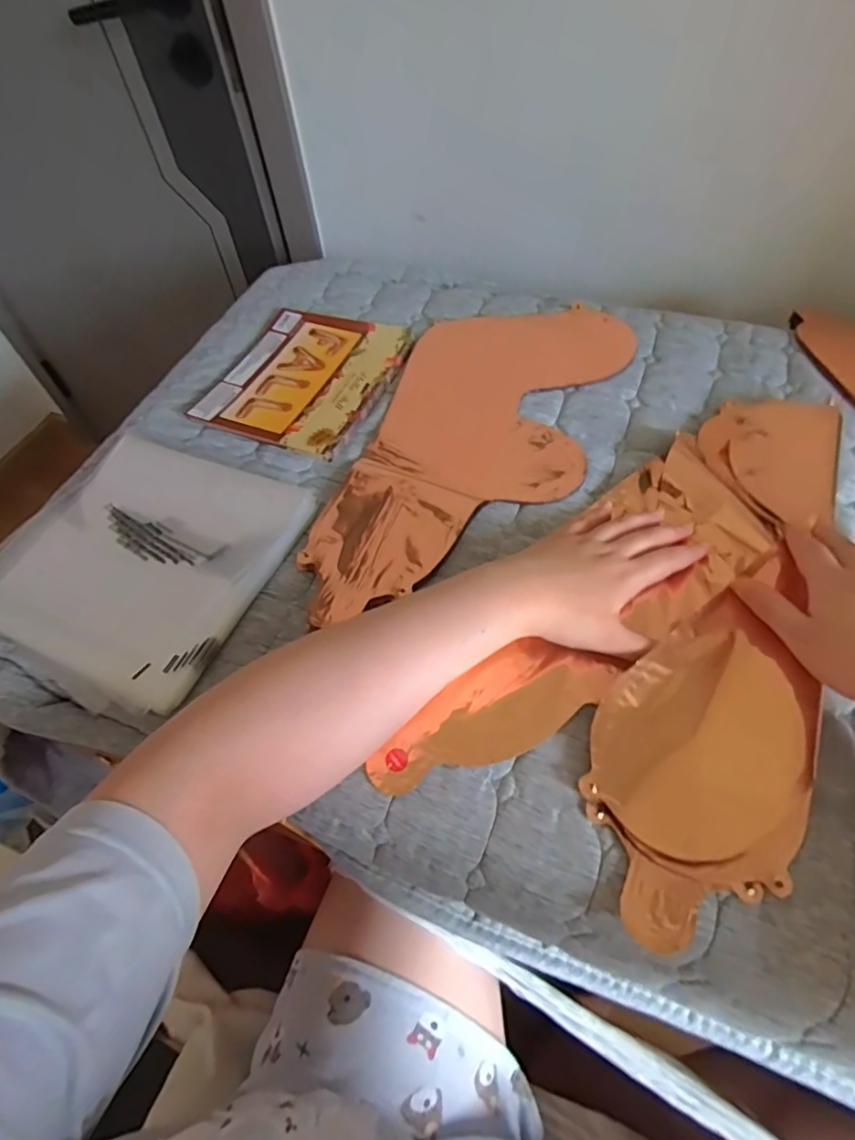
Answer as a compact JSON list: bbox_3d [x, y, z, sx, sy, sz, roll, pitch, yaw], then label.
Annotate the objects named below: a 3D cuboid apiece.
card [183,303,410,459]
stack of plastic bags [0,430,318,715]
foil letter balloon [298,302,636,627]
[{"bbox_3d":[-0.126,-0.204,0.589,0.165,0.007,0.192,18,60,16],"label":"card"},{"bbox_3d":[-0.241,-0.014,0.468,0.228,0.022,0.212,20,60,18],"label":"stack of plastic bags"},{"bbox_3d":[0.040,-0.123,0.521,0.198,0.008,0.422,19,60,17],"label":"foil letter balloon"}]

